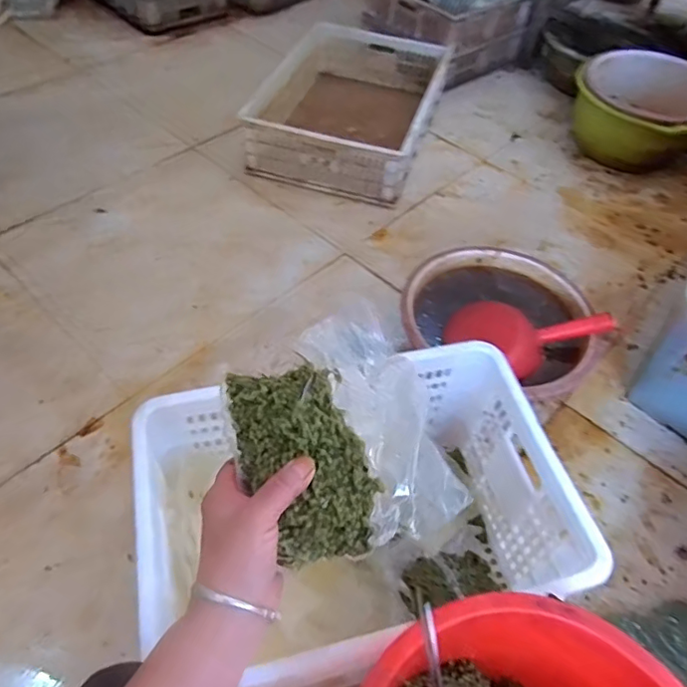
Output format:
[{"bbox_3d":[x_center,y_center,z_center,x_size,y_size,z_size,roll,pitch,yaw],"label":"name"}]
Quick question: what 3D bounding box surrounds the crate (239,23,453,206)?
[{"bbox_3d":[0.028,-0.685,1.585,0.434,0.138,0.661,15,52,7],"label":"crate"}]

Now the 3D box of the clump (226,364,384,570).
[{"bbox_3d":[-0.031,0.083,0.406,0.085,0.021,0.148,-24,70,-2],"label":"clump"}]

